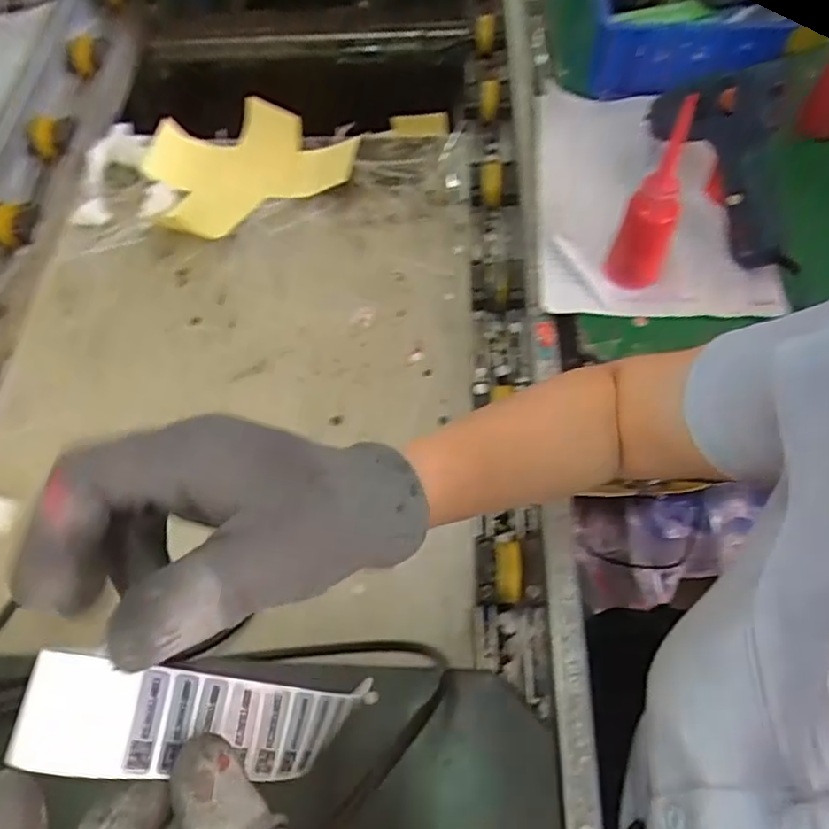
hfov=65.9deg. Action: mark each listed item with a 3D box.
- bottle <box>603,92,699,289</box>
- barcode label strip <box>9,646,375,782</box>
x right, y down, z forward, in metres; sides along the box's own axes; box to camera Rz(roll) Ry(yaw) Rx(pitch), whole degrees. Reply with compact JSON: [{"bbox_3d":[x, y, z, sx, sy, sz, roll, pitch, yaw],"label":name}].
[{"bbox_3d":[0.190,-0.163,0.502,0.041,0.155,0.032,31,67,19],"label":"bottle"},{"bbox_3d":[-0.063,0.102,0.212,0.014,0.120,0.031,-25,53,36],"label":"barcode label strip"}]

